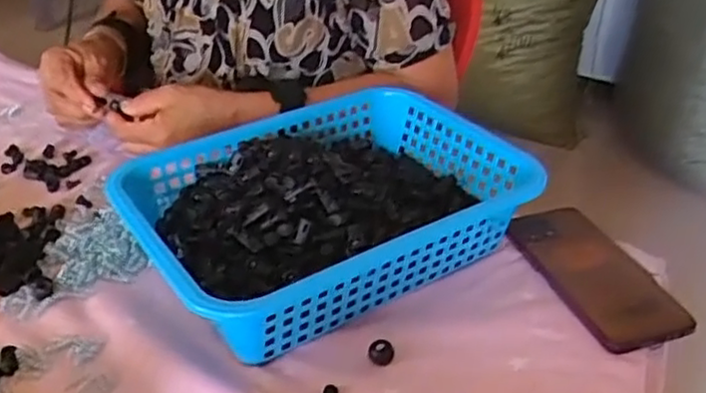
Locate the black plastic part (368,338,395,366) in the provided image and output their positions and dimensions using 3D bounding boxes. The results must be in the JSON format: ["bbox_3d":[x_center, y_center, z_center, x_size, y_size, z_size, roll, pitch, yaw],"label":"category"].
[{"bbox_3d":[0.020,0.109,0.491,0.018,0.006,0.018,8,35,11],"label":"black plastic part"}]

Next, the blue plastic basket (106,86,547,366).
[{"bbox_3d":[-0.023,0.007,0.566,0.292,0.072,0.208,-20,40,-27],"label":"blue plastic basket"}]

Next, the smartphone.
[{"bbox_3d":[0.191,0.059,0.564,0.081,0.011,0.159,-9,36,-14],"label":"smartphone"}]

